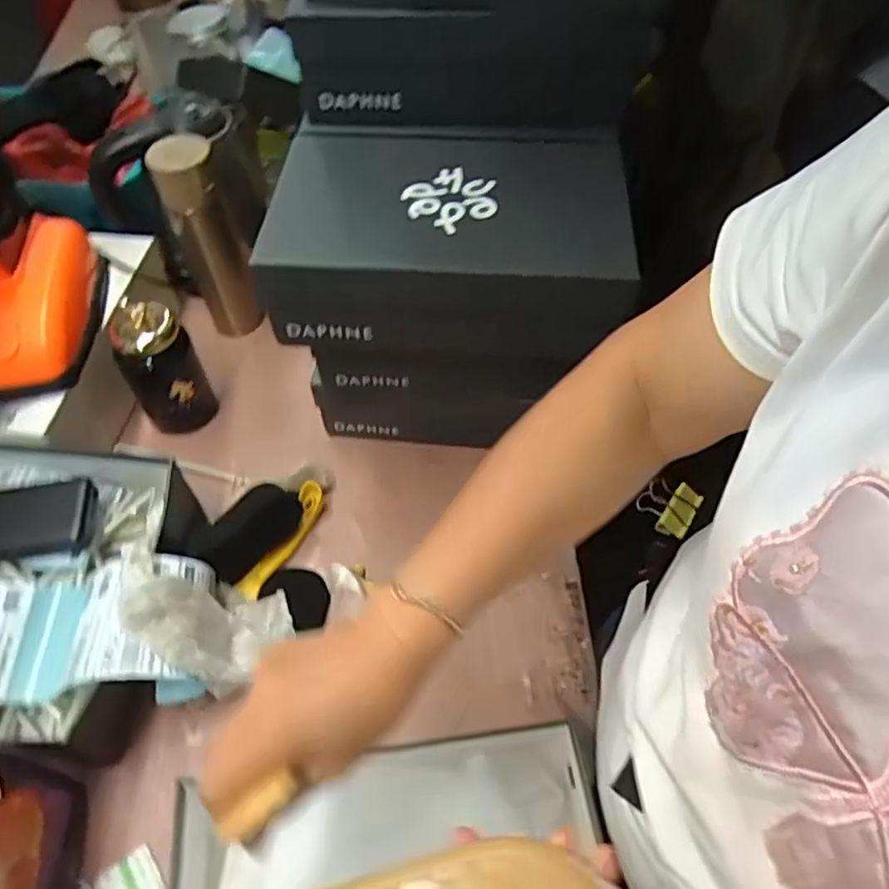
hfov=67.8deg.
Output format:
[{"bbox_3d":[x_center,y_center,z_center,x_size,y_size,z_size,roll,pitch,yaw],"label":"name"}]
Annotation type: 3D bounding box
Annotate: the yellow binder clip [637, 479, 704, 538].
[{"bbox_3d":[0.175,0.046,0.516,0.042,0.016,0.042,27,59,17],"label":"yellow binder clip"}]

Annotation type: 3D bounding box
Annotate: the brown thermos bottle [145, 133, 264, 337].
[{"bbox_3d":[-0.269,-0.231,0.761,0.069,0.230,0.057,-25,59,-17],"label":"brown thermos bottle"}]

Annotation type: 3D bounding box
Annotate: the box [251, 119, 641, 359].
[{"bbox_3d":[0.007,-0.181,0.590,0.286,0.101,0.206,6,55,4],"label":"box"}]

